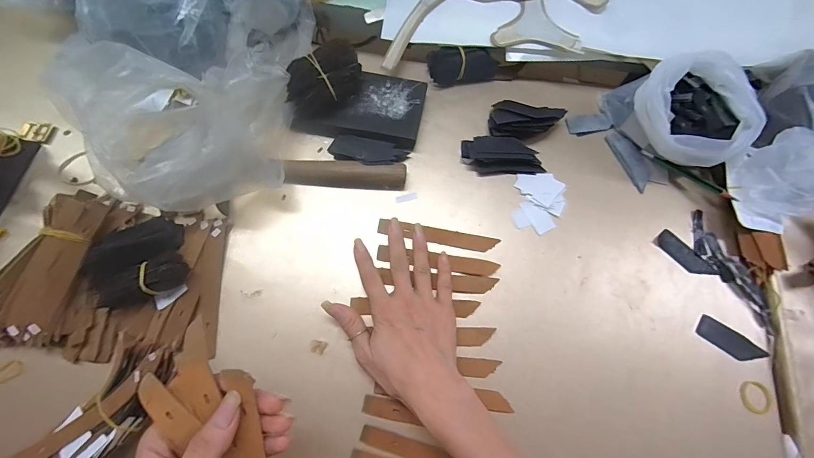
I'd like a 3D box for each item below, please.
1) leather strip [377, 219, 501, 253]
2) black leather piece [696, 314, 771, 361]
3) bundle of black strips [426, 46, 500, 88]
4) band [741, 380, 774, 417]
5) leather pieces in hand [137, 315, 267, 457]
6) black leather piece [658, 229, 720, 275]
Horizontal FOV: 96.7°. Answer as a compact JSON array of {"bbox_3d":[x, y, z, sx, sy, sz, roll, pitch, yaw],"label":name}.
[{"bbox_3d":[0.032,0.008,0.381,0.125,0.009,0.017,11,70,0],"label":"leather strip"},{"bbox_3d":[0.320,0.111,0.359,0.061,0.004,0.023,35,83,13],"label":"black leather piece"},{"bbox_3d":[0.067,-0.197,0.434,0.083,0.033,0.029,-10,73,-4],"label":"bundle of black strips"},{"bbox_3d":[0.330,0.159,0.341,0.028,0.005,0.029,10,72,2],"label":"band"},{"bbox_3d":[-0.118,0.122,0.229,0.061,0.025,0.120,-33,93,-11],"label":"leather pieces in hand"},{"bbox_3d":[0.297,0.029,0.383,0.025,0.004,0.063,-41,77,-13],"label":"black leather piece"}]

